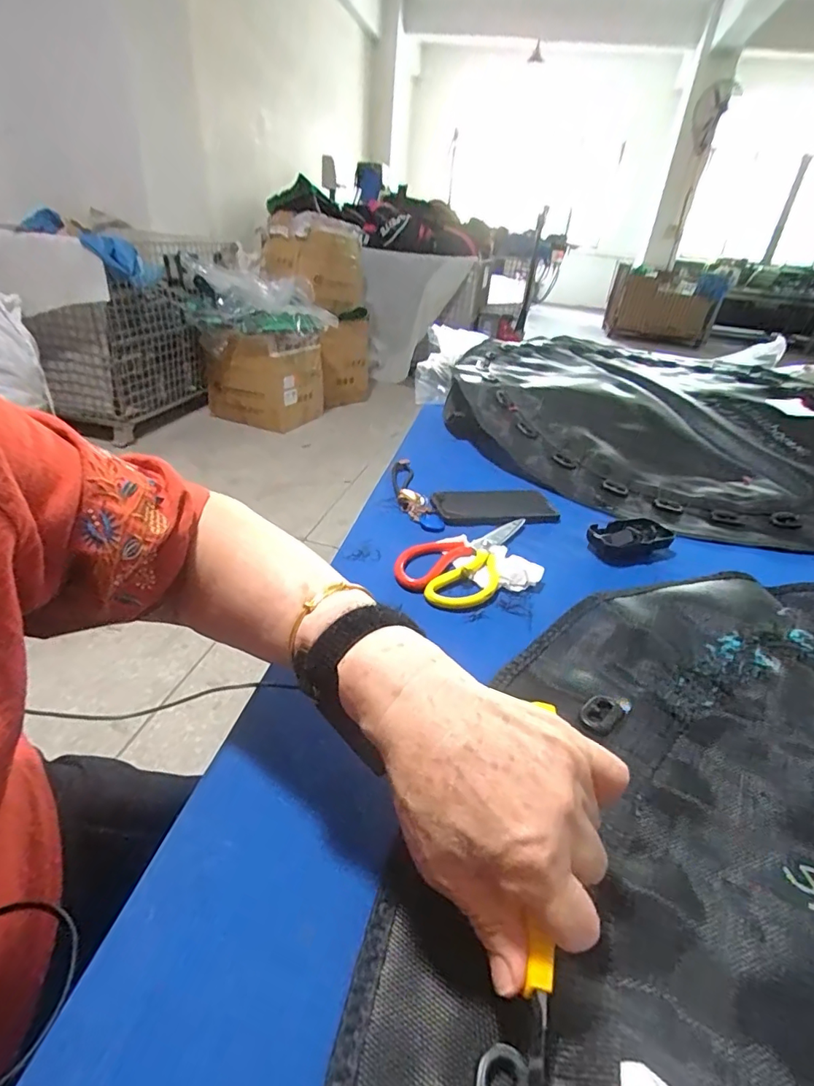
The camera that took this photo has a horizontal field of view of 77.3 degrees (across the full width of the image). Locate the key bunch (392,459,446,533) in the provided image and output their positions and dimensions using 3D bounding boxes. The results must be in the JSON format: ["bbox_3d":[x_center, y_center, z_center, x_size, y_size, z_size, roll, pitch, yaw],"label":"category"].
[{"bbox_3d":[0.006,-0.072,0.710,0.048,0.012,0.197,-2,33,-13],"label":"key bunch"}]

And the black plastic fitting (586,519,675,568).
[{"bbox_3d":[0.275,-0.003,0.628,0.104,0.028,0.062,-7,34,-20],"label":"black plastic fitting"}]

